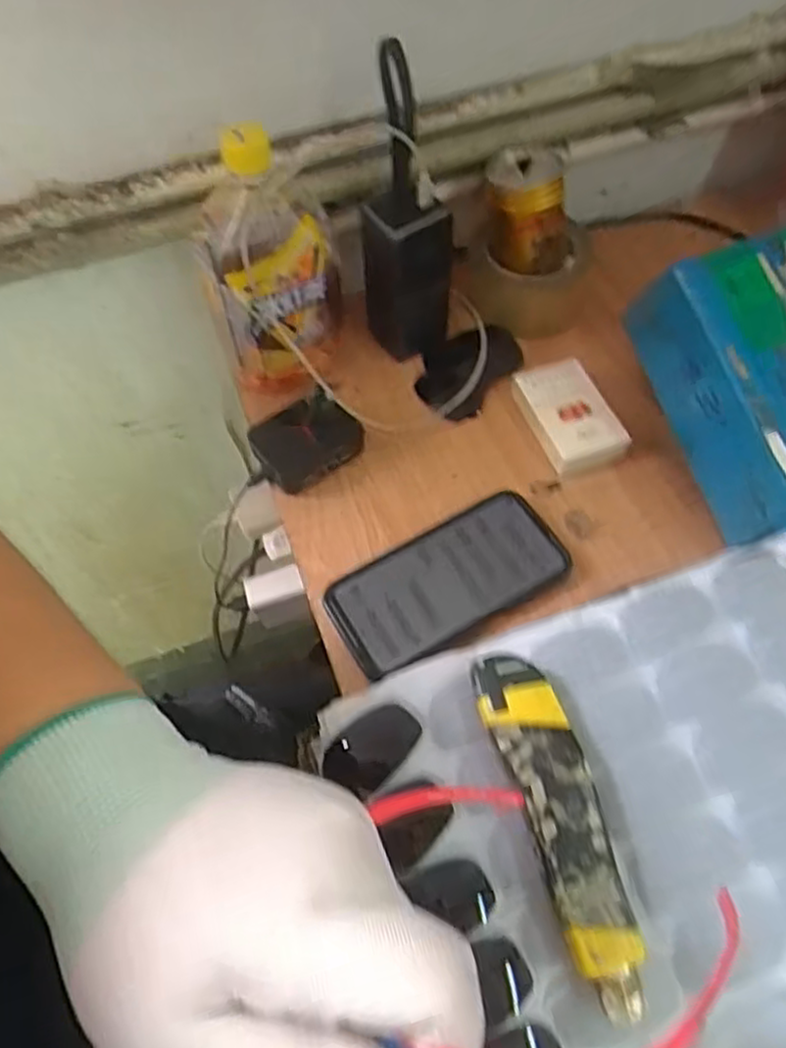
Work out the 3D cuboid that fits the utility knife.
[{"bbox_3d":[0.079,0.137,0.338,0.037,0.025,0.154,-17,61,-7],"label":"utility knife"}]

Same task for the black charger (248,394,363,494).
[{"bbox_3d":[-0.064,-0.063,0.548,0.074,0.036,0.053,-36,65,-17],"label":"black charger"}]

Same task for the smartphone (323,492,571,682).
[{"bbox_3d":[0.038,0.039,0.503,0.161,0.018,0.077,-26,62,-12],"label":"smartphone"}]

